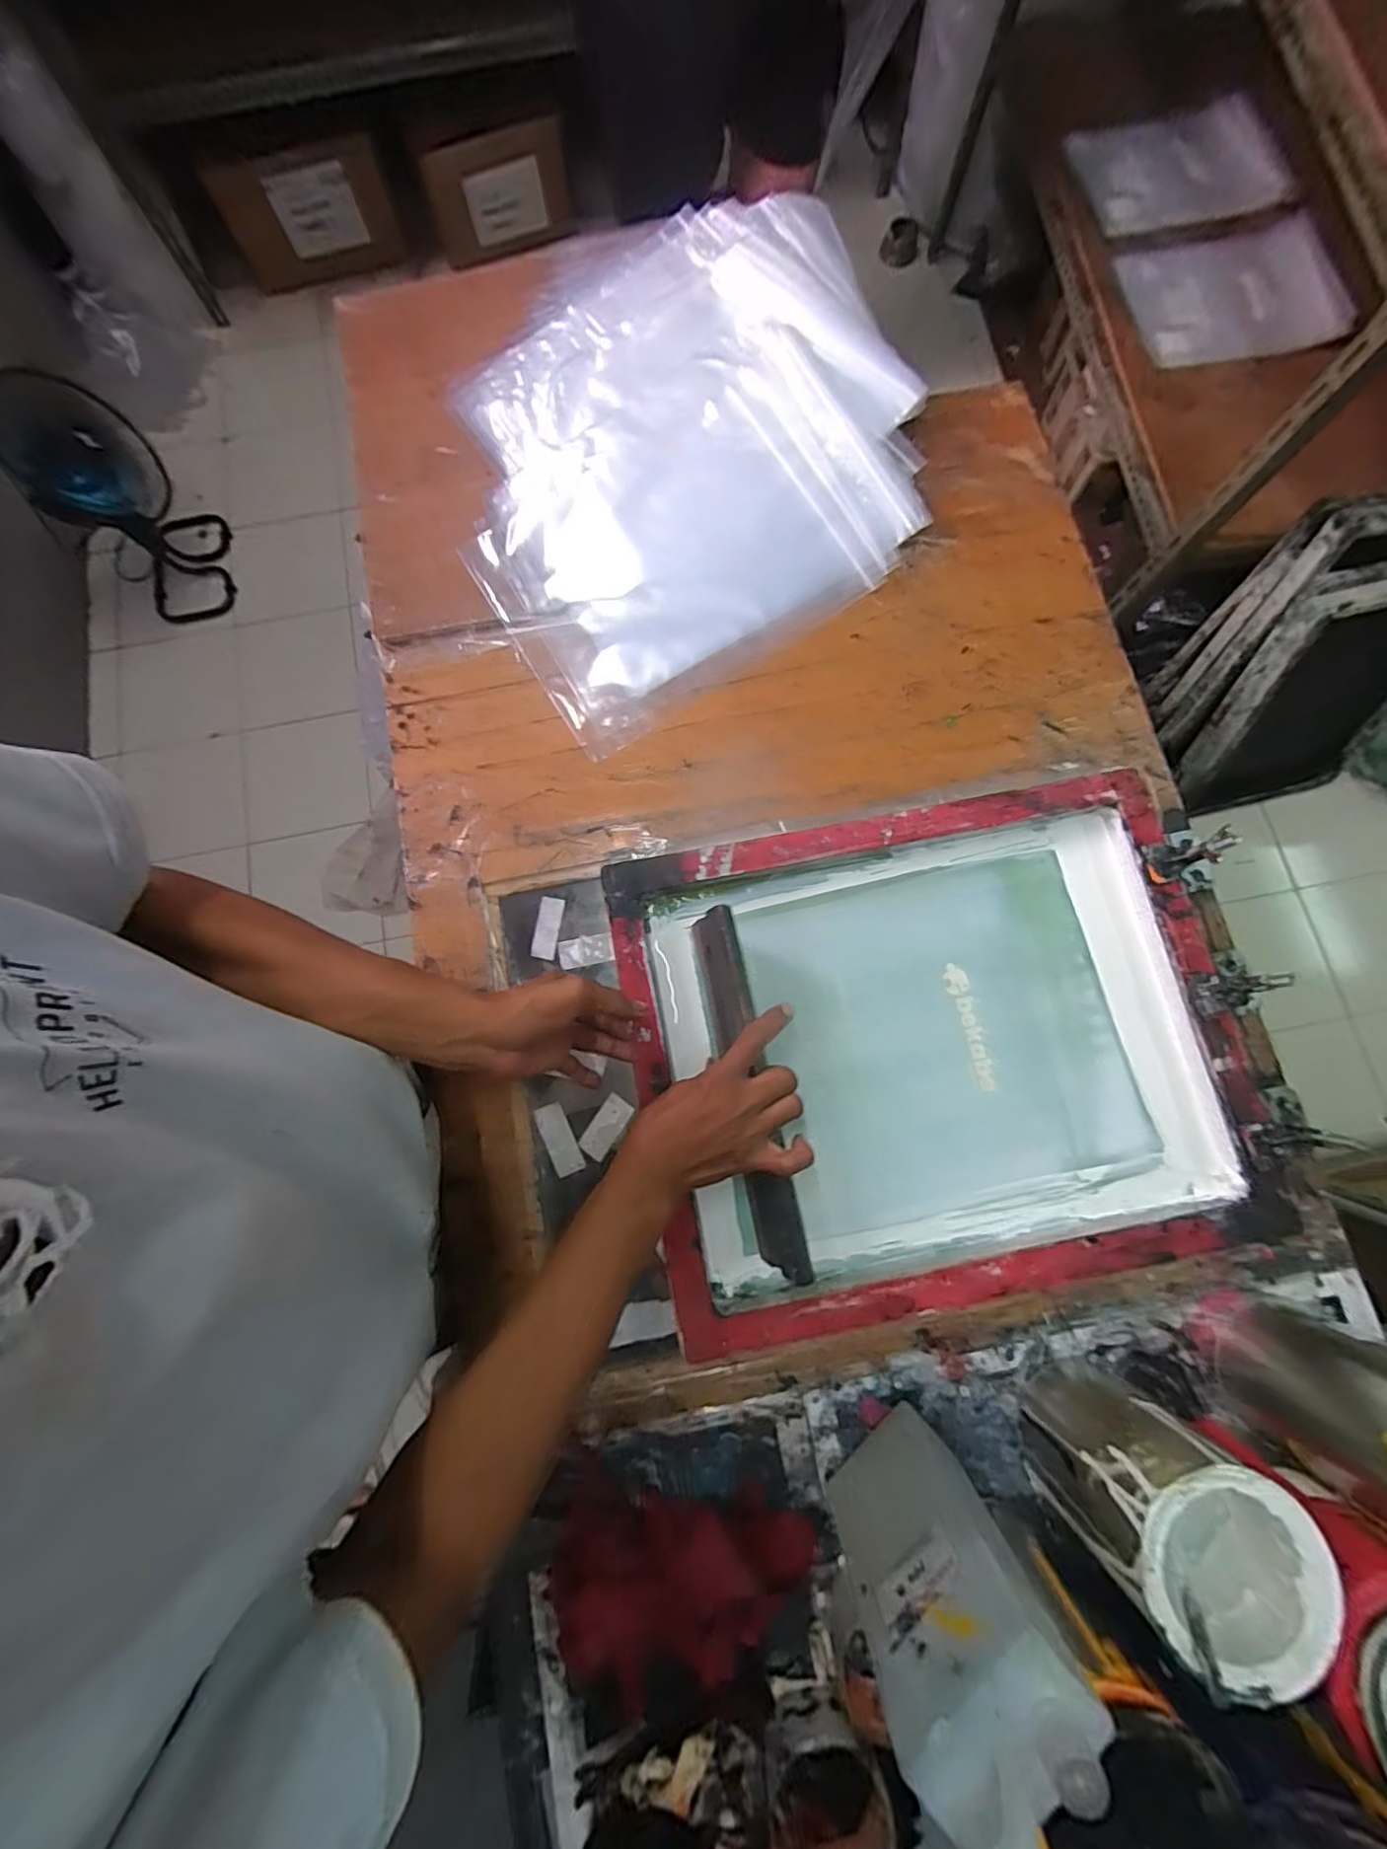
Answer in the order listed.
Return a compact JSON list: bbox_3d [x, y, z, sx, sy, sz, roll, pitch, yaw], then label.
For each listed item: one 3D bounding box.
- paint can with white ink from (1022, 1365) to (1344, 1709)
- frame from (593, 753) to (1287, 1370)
[{"bbox_3d":[0.320,0.396,0.413,0.113,0.153,0.108,0,80,1],"label":"paint can with white ink"},{"bbox_3d":[0.194,0.106,0.520,0.477,0.041,0.409,-11,80,-1],"label":"frame"}]

